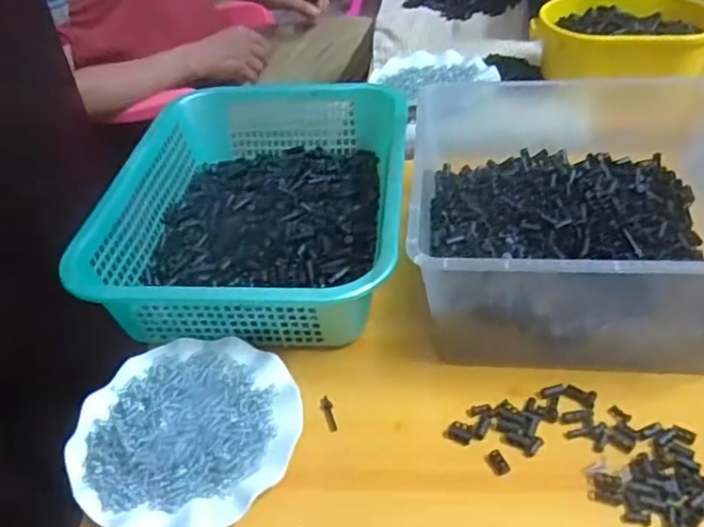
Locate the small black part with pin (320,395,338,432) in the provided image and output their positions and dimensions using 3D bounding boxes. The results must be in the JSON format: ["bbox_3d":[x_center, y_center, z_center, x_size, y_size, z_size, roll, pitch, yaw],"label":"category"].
[{"bbox_3d":[-0.020,0.128,0.544,0.010,0.004,0.037,-11,41,-7],"label":"small black part with pin"}]

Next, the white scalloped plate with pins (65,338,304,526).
[{"bbox_3d":[-0.135,0.132,0.522,0.176,0.020,0.179,-3,41,2],"label":"white scalloped plate with pins"}]

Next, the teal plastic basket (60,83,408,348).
[{"bbox_3d":[-0.092,-0.081,0.703,0.288,0.082,0.386,1,41,7],"label":"teal plastic basket"}]

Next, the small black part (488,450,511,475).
[{"bbox_3d":[0.114,0.156,0.498,0.012,0.006,0.019,-20,43,-17],"label":"small black part"}]

